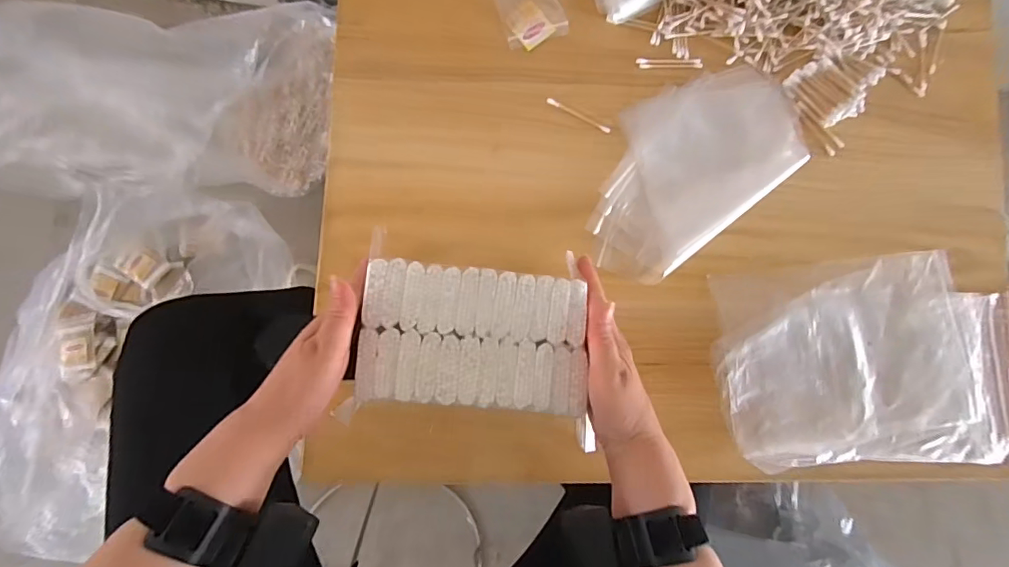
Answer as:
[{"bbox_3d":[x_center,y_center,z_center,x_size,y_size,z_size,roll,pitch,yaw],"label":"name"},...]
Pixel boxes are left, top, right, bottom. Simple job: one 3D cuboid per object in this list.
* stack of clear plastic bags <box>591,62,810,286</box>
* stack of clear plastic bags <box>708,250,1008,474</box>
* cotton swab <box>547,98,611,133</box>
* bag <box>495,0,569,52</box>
[{"bbox_3d":[0.198,-0.130,0.533,0.274,0.012,0.153,-38,91,-10],"label":"stack of clear plastic bags"},{"bbox_3d":[0.402,0.086,0.535,0.351,0.022,0.222,-5,86,-7],"label":"stack of clear plastic bags"},{"bbox_3d":[0.078,-0.177,0.523,0.073,0.004,0.006,25,83,-4],"label":"cotton swab"},{"bbox_3d":[0.023,-0.306,0.526,0.067,0.006,0.109,-15,87,-10],"label":"bag"}]

